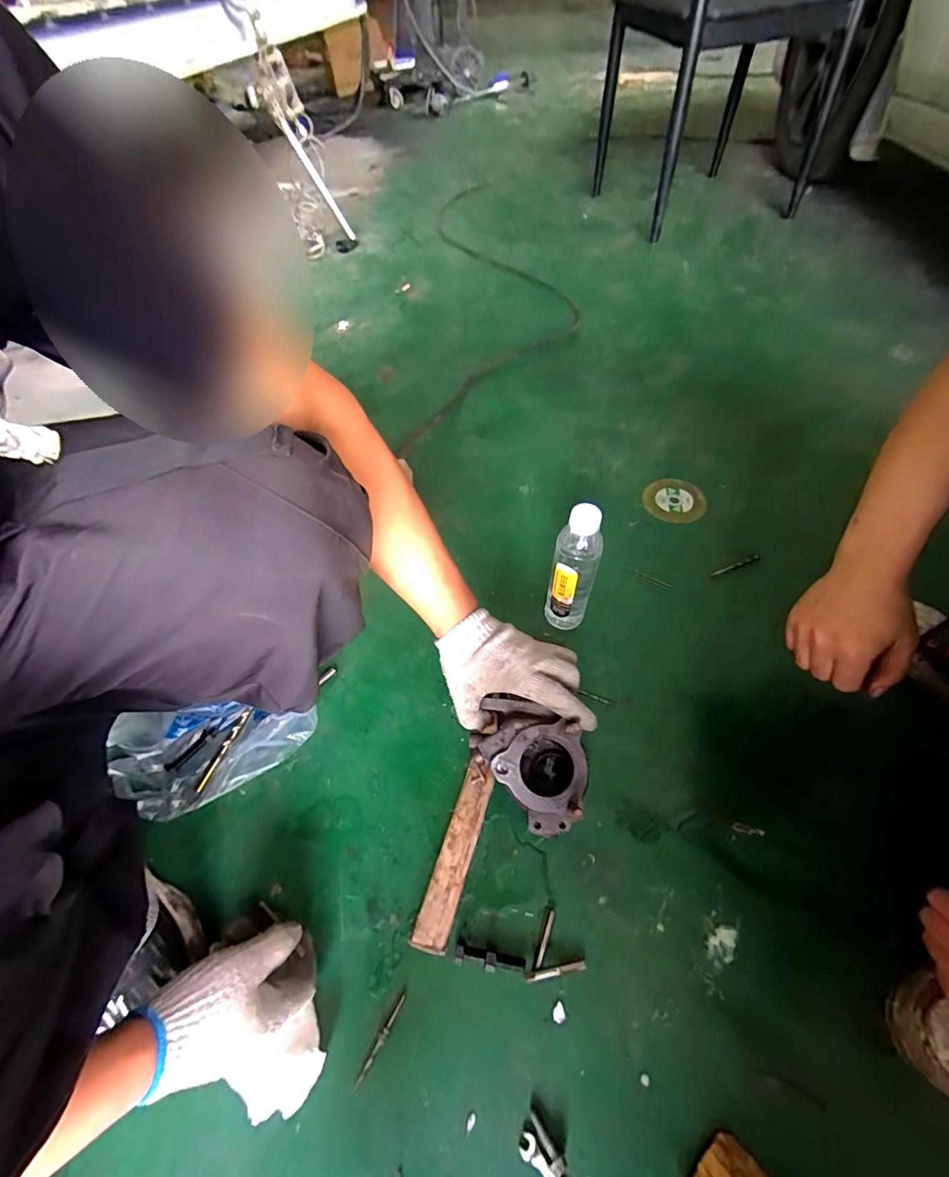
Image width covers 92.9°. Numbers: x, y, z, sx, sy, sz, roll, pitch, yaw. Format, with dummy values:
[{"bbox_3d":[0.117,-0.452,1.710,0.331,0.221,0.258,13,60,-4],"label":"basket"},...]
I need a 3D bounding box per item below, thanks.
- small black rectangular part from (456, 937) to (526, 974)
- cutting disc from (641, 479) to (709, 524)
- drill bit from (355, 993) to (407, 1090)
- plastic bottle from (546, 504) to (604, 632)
[{"bbox_3d":[0.014,0.353,0.430,0.066,0.019,0.019,7,57,8],"label":"small black rectangular part"},{"bbox_3d":[0.332,-0.146,0.749,0.098,0.008,0.093,-5,59,9],"label":"cutting disc"},{"bbox_3d":[-0.084,0.404,0.405,0.007,0.010,0.067,28,62,21],"label":"drill bit"},{"bbox_3d":[0.120,-0.019,0.557,0.053,0.198,0.054,27,61,20],"label":"plastic bottle"}]

